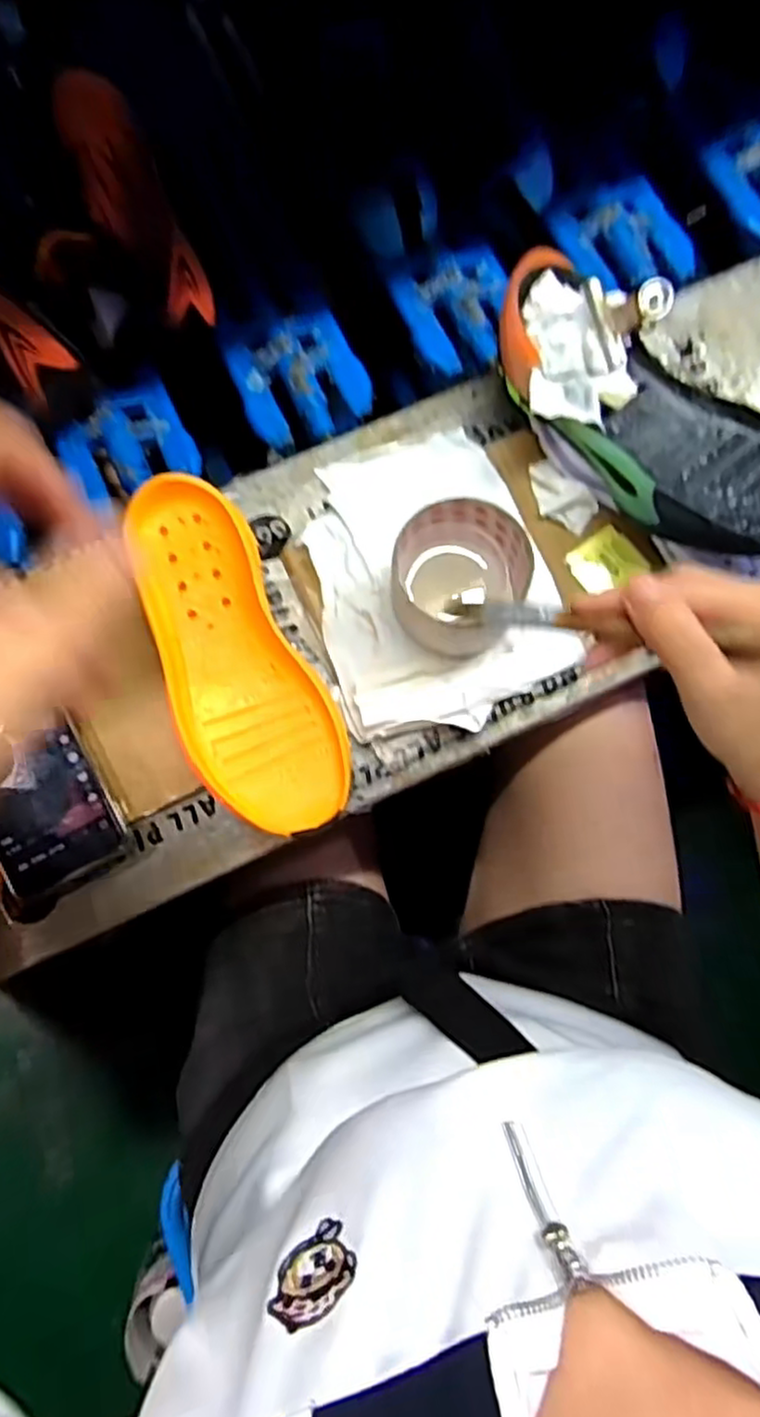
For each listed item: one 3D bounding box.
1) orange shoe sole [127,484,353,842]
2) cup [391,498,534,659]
[{"bbox_3d":[-0.092,-0.029,0.430,0.087,0.046,0.222,-26,83,-2],"label":"orange shoe sole"},{"bbox_3d":[0.049,-0.079,0.433,0.079,0.047,0.083,2,83,2],"label":"cup"}]

